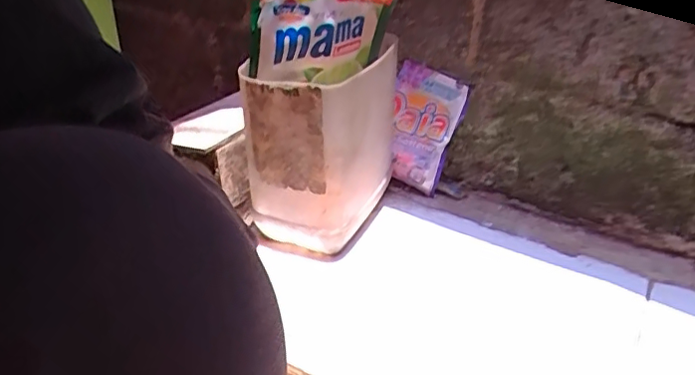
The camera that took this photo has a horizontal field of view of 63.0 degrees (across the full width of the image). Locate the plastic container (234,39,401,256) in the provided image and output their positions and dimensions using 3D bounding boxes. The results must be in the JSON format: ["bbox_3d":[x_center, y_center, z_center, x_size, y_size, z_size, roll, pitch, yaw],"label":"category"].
[{"bbox_3d":[-0.023,-0.047,0.612,0.119,0.187,0.184,11,31,15],"label":"plastic container"}]

